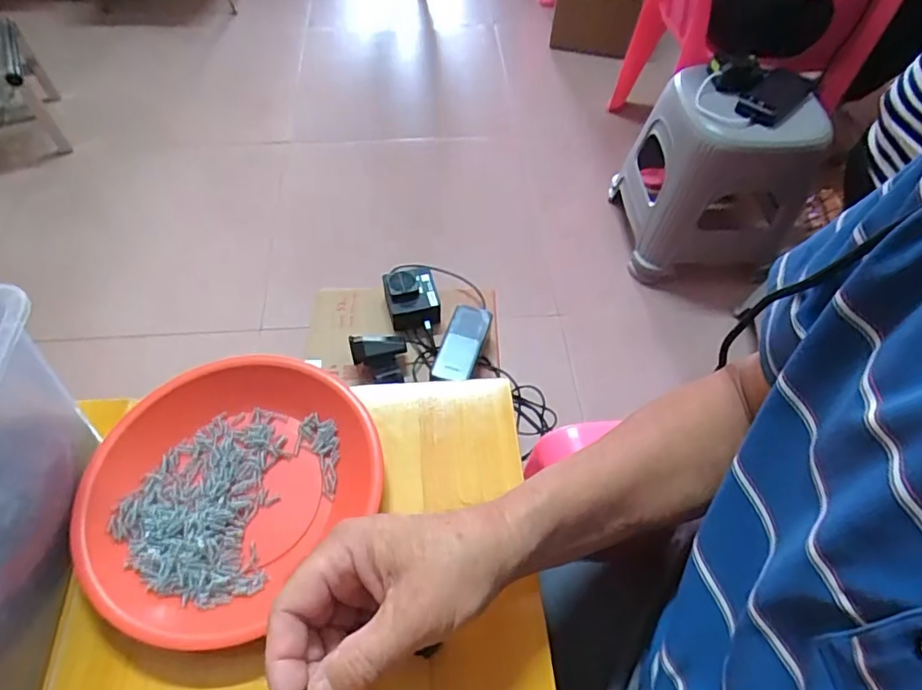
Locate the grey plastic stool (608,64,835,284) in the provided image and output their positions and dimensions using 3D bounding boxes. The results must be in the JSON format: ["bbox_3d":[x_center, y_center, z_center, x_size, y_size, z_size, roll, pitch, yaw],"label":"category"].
[{"bbox_3d":[0.513,-0.352,1.140,0.305,0.335,0.282,-8,57,-7],"label":"grey plastic stool"}]

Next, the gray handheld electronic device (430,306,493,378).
[{"bbox_3d":[0.003,-0.004,0.733,0.053,0.011,0.122,16,57,9],"label":"gray handheld electronic device"}]

